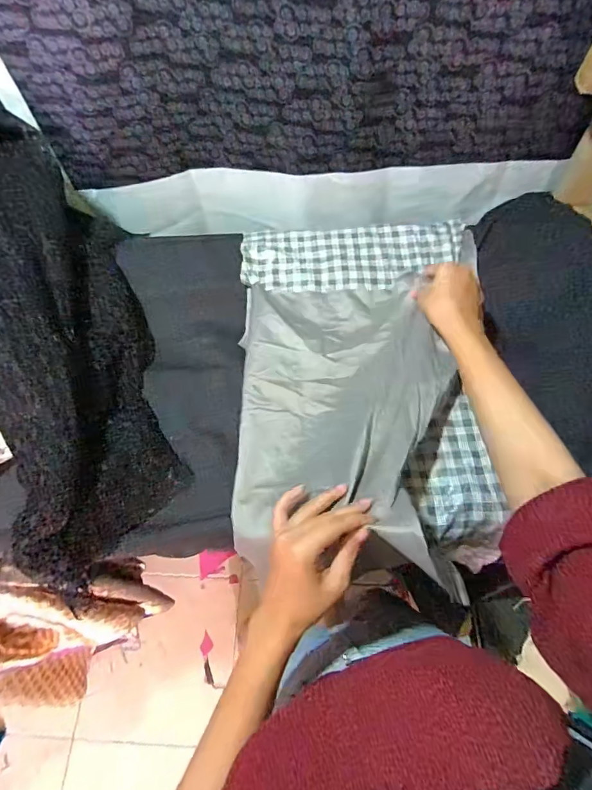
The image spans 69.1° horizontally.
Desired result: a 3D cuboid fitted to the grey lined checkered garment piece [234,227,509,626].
[{"bbox_3d":[0.080,-0.065,0.533,0.308,0.091,0.457,2,64,3],"label":"grey lined checkered garment piece"}]

